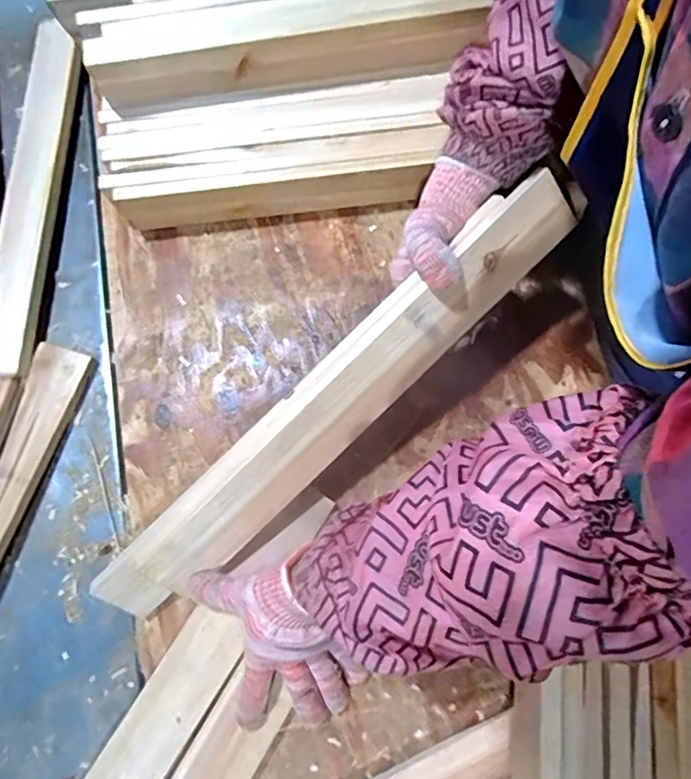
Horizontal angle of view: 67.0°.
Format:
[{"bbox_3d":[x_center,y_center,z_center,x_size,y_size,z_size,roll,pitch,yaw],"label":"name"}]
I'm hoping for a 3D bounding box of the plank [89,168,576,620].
[{"bbox_3d":[-0.014,0.015,0.445,0.506,0.036,0.065,-43,80,3],"label":"plank"}]

